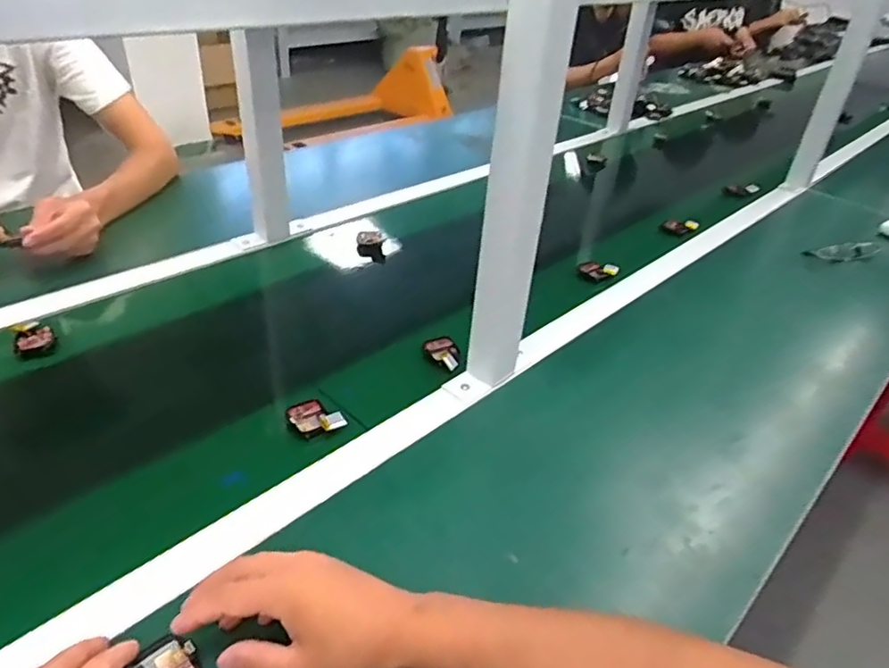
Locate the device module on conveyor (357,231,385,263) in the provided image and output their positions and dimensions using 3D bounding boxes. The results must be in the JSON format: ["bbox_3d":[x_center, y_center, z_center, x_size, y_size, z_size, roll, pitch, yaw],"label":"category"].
[{"bbox_3d":[-0.114,-0.136,0.935,0.041,0.033,0.051,-2,36,-9],"label":"device module on conveyor"}]

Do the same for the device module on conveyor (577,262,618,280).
[{"bbox_3d":[0.230,-0.096,0.908,0.058,0.021,0.029,18,37,18],"label":"device module on conveyor"}]

